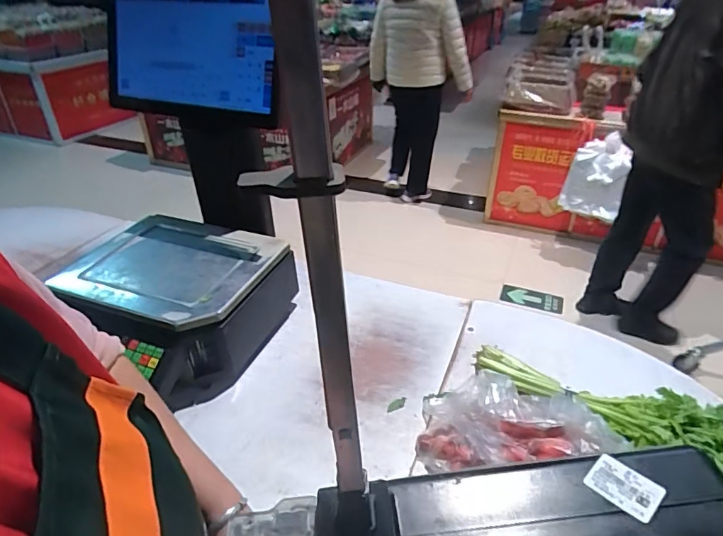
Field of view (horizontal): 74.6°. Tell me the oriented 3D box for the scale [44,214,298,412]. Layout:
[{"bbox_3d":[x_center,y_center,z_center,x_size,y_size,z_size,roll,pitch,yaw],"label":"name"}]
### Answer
[{"bbox_3d":[-0.349,0.057,0.926,0.338,0.164,0.300,11,35,18],"label":"scale"}]

